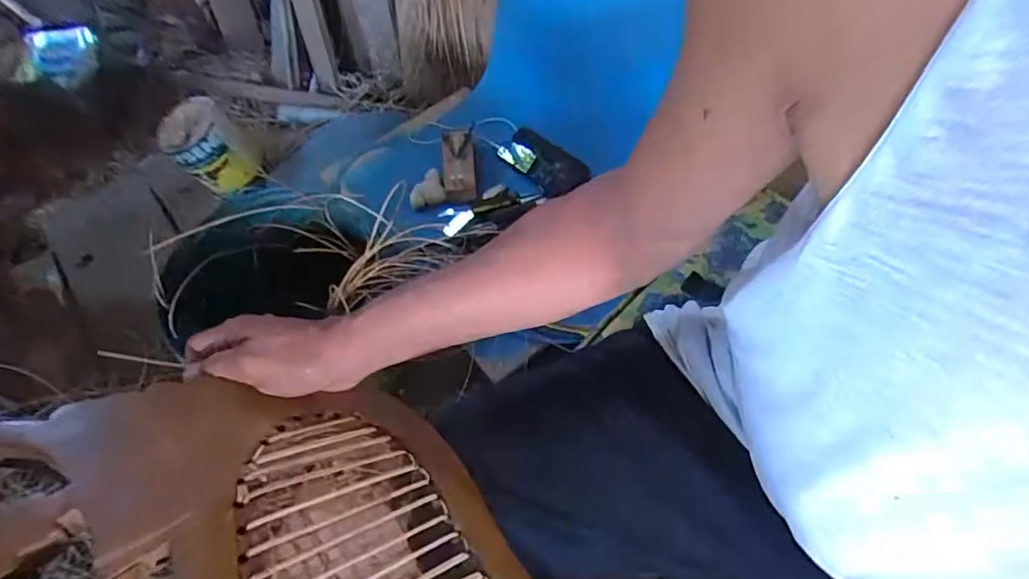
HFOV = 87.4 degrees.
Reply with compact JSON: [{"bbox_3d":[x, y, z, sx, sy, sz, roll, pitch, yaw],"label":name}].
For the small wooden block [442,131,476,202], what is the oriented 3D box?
[{"bbox_3d":[-0.100,-0.229,0.963,0.056,0.035,0.150,-7,56,0],"label":"small wooden block"}]

